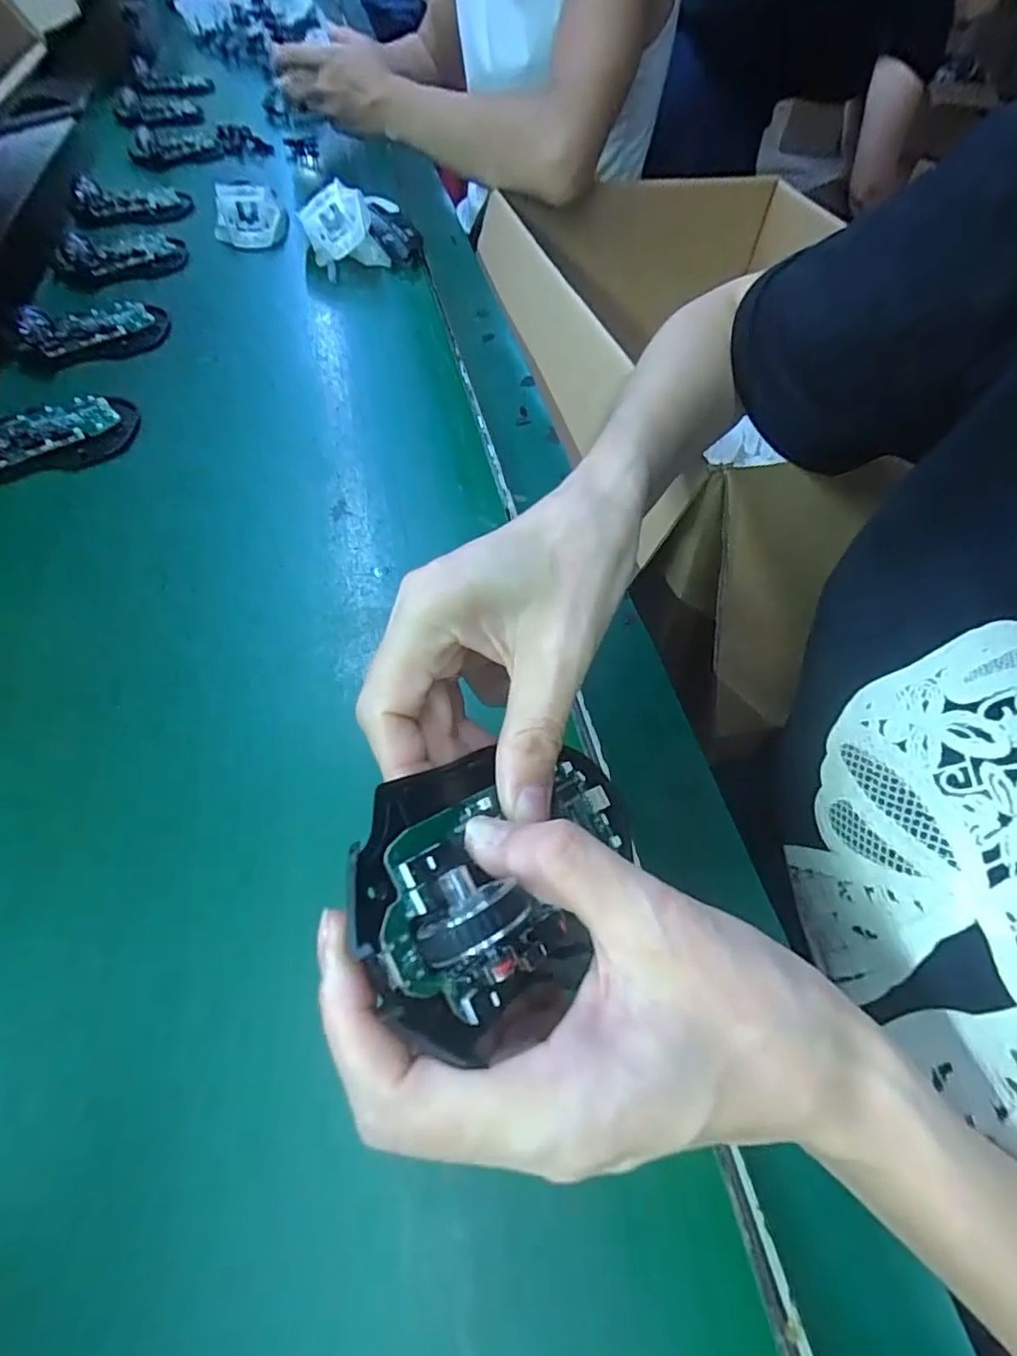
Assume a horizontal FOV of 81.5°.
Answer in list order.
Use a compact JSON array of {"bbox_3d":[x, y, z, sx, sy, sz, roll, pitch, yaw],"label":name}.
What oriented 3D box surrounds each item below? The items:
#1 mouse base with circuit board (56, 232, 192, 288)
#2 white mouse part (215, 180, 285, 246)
[{"bbox_3d":[-0.344,-0.386,0.536,0.063,0.027,0.107,28,51,12],"label":"mouse base with circuit board"},{"bbox_3d":[-0.259,-0.466,0.589,0.065,0.033,0.064,-8,62,-7],"label":"white mouse part"}]

